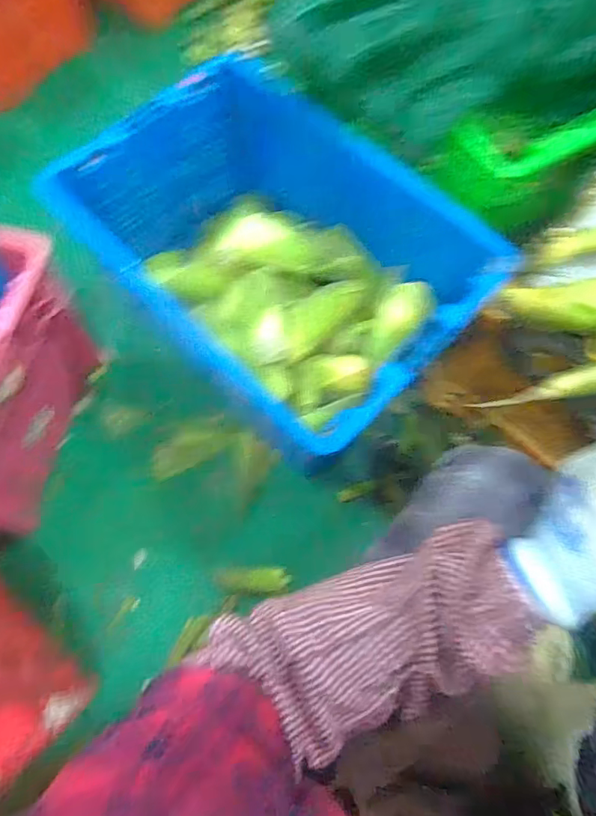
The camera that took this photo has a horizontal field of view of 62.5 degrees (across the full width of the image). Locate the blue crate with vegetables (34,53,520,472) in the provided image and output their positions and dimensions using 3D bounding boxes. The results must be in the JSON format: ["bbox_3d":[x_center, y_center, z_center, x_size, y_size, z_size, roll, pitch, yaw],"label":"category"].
[{"bbox_3d":[-0.004,-0.260,0.827,0.586,0.257,0.476,42,75,13],"label":"blue crate with vegetables"}]

